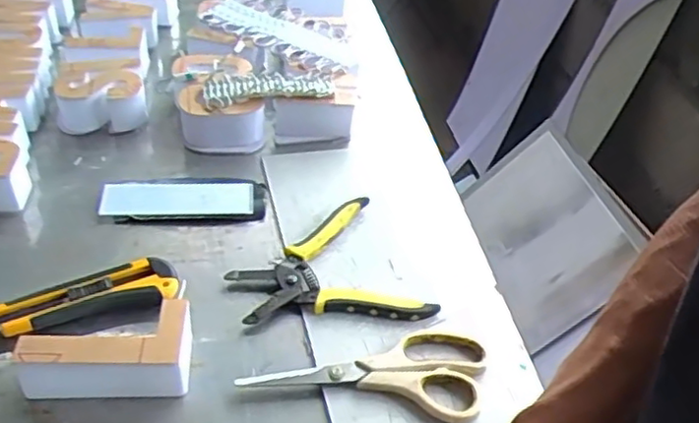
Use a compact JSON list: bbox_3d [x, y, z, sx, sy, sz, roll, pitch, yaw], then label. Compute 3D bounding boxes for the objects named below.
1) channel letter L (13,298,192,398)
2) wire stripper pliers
[{"bbox_3d":[-0.171,0.098,0.481,0.115,0.048,0.057,2,42,-6],"label":"channel letter L"},{"bbox_3d":[-0.024,0.049,0.575,0.150,0.015,0.139,-10,44,-18],"label":"wire stripper pliers"}]

